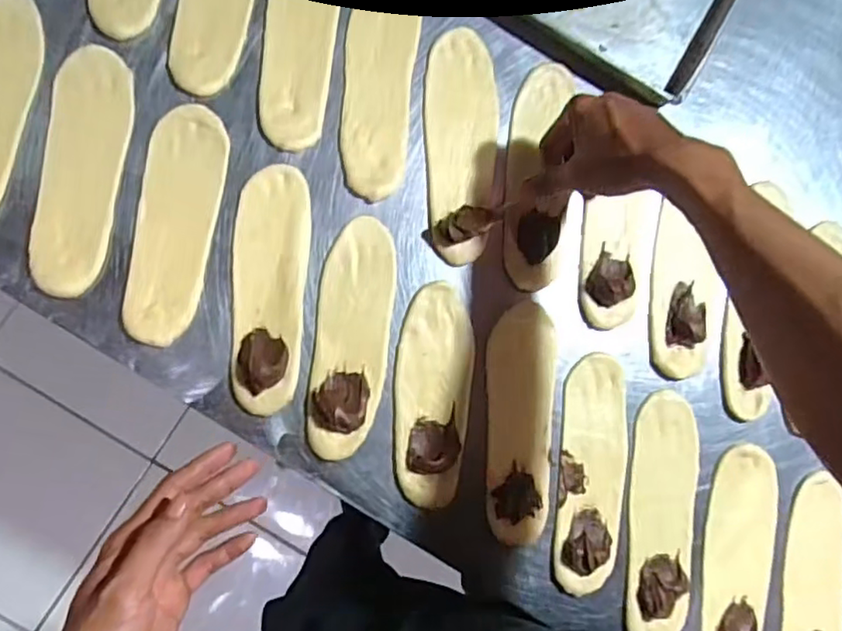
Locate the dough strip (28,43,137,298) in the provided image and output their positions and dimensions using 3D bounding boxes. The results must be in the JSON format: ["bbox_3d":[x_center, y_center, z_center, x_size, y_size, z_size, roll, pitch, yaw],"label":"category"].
[{"bbox_3d":[-0.284,-0.122,0.519,0.062,0.010,0.208,7,86,-6],"label":"dough strip"}]

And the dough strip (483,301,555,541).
[{"bbox_3d":[0.091,0.094,0.552,0.063,0.011,0.206,1,87,-7],"label":"dough strip"}]

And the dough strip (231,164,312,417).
[{"bbox_3d":[-0.129,-0.024,0.523,0.060,0.023,0.207,3,86,-7],"label":"dough strip"}]

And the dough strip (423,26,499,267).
[{"bbox_3d":[0.038,-0.154,0.559,0.066,0.007,0.210,-1,87,-7],"label":"dough strip"}]

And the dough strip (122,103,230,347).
[{"bbox_3d":[-0.207,-0.078,0.523,0.062,0.005,0.201,8,86,-6],"label":"dough strip"}]

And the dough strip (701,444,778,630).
[{"bbox_3d":[0.292,0.228,0.563,0.066,0.017,0.210,4,86,-7],"label":"dough strip"}]

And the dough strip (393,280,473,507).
[{"bbox_3d":[0.011,0.069,0.540,0.067,0.012,0.187,6,86,-7],"label":"dough strip"}]

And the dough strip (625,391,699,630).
[{"bbox_3d":[0.219,0.184,0.558,0.064,0.019,0.220,4,86,-7],"label":"dough strip"}]

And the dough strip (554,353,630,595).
[{"bbox_3d":[0.157,0.140,0.551,0.064,0.021,0.203,5,86,-7],"label":"dough strip"}]

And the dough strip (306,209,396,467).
[{"bbox_3d":[-0.059,0.019,0.529,0.062,0.018,0.202,7,86,-6],"label":"dough strip"}]

